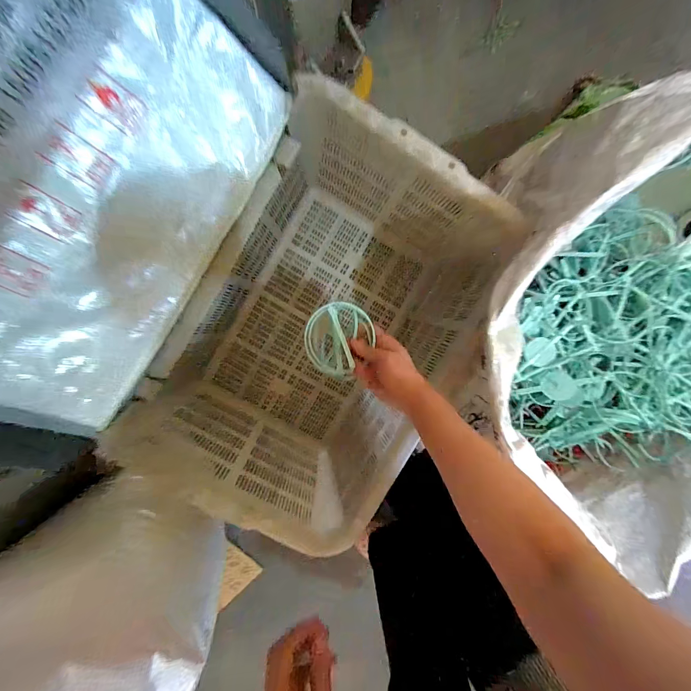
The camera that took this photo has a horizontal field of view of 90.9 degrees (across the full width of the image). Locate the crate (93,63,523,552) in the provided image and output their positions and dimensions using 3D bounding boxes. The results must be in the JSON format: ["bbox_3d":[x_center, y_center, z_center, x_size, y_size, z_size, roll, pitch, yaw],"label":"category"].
[{"bbox_3d":[-0.035,-0.027,0.647,0.432,0.290,0.617,35,92,-7],"label":"crate"}]

